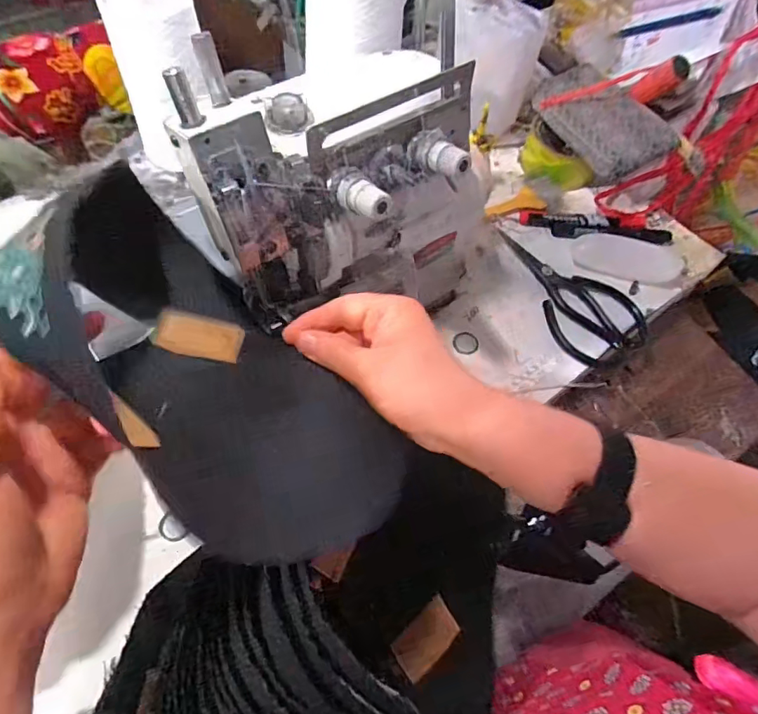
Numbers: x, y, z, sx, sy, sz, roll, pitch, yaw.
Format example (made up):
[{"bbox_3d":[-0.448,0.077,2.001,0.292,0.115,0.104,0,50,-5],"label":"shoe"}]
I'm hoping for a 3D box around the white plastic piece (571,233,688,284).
[{"bbox_3d":[0.271,-0.107,0.539,0.116,0.022,0.043,11,61,3],"label":"white plastic piece"}]

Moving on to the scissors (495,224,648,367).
[{"bbox_3d":[0.200,-0.075,0.528,0.095,0.010,0.182,-28,66,-17],"label":"scissors"}]

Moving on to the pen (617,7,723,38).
[{"bbox_3d":[0.348,-0.406,0.604,0.010,0.009,0.127,-33,33,-19],"label":"pen"}]

